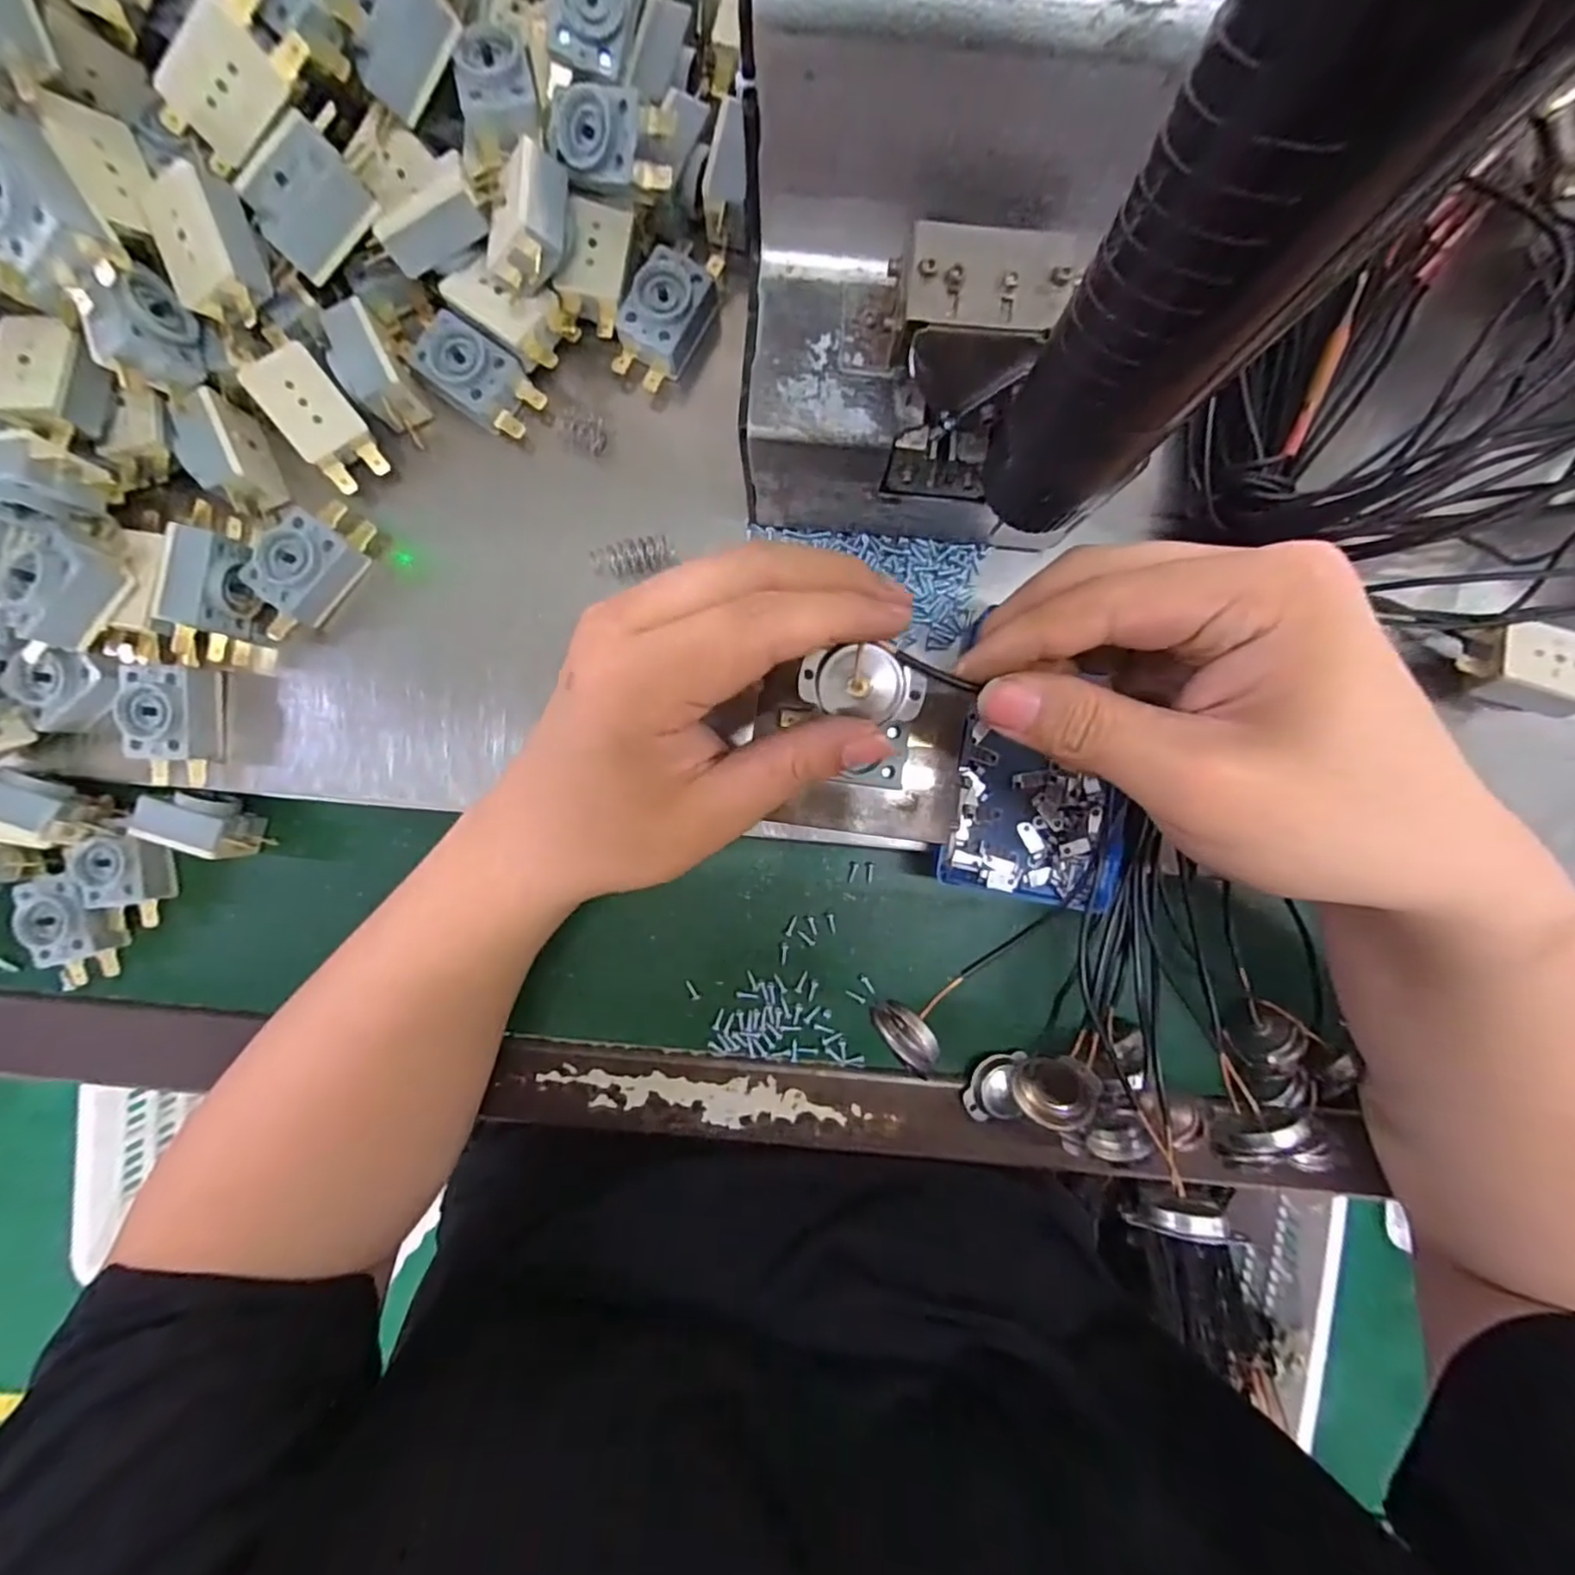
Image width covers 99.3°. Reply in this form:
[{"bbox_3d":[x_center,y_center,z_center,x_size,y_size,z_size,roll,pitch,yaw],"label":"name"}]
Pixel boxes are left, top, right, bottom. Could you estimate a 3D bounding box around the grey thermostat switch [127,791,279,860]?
[{"bbox_3d":[-0.252,0.015,0.288,0.042,0.025,0.022,16,92,-1],"label":"grey thermostat switch"}]

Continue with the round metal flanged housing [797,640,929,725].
[{"bbox_3d":[0.021,-0.030,0.191,0.034,0.012,0.019,11,92,0],"label":"round metal flanged housing"}]

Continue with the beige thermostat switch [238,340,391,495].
[{"bbox_3d":[-0.185,-0.145,0.263,0.027,0.015,0.052,-44,122,-12],"label":"beige thermostat switch"}]

